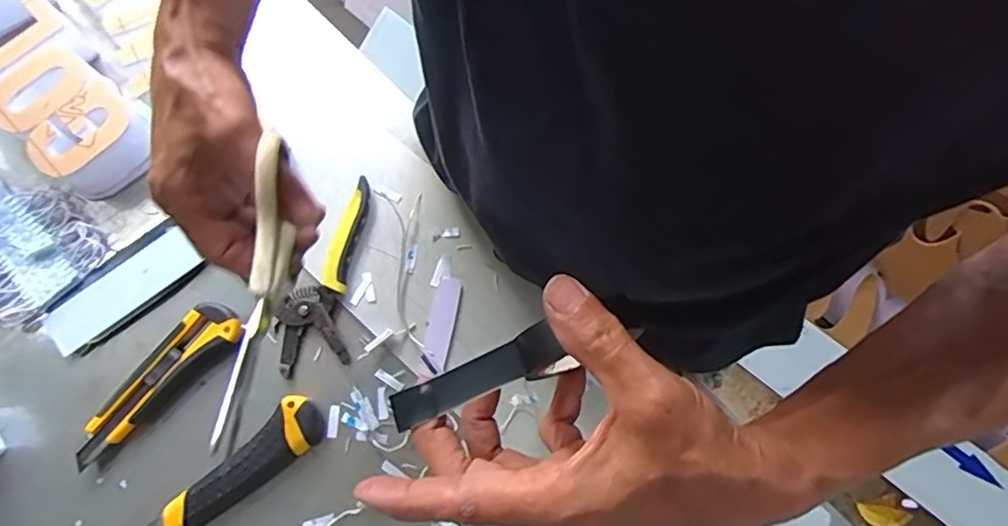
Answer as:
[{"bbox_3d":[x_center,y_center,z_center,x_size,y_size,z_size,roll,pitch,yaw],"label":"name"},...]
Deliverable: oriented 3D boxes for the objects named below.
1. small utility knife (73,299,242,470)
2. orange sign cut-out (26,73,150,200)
[{"bbox_3d":[-0.278,0.096,0.478,0.042,0.021,0.152,42,80,10],"label":"small utility knife"},{"bbox_3d":[-0.348,-0.103,0.511,0.062,0.047,0.087,37,79,9],"label":"orange sign cut-out"}]

